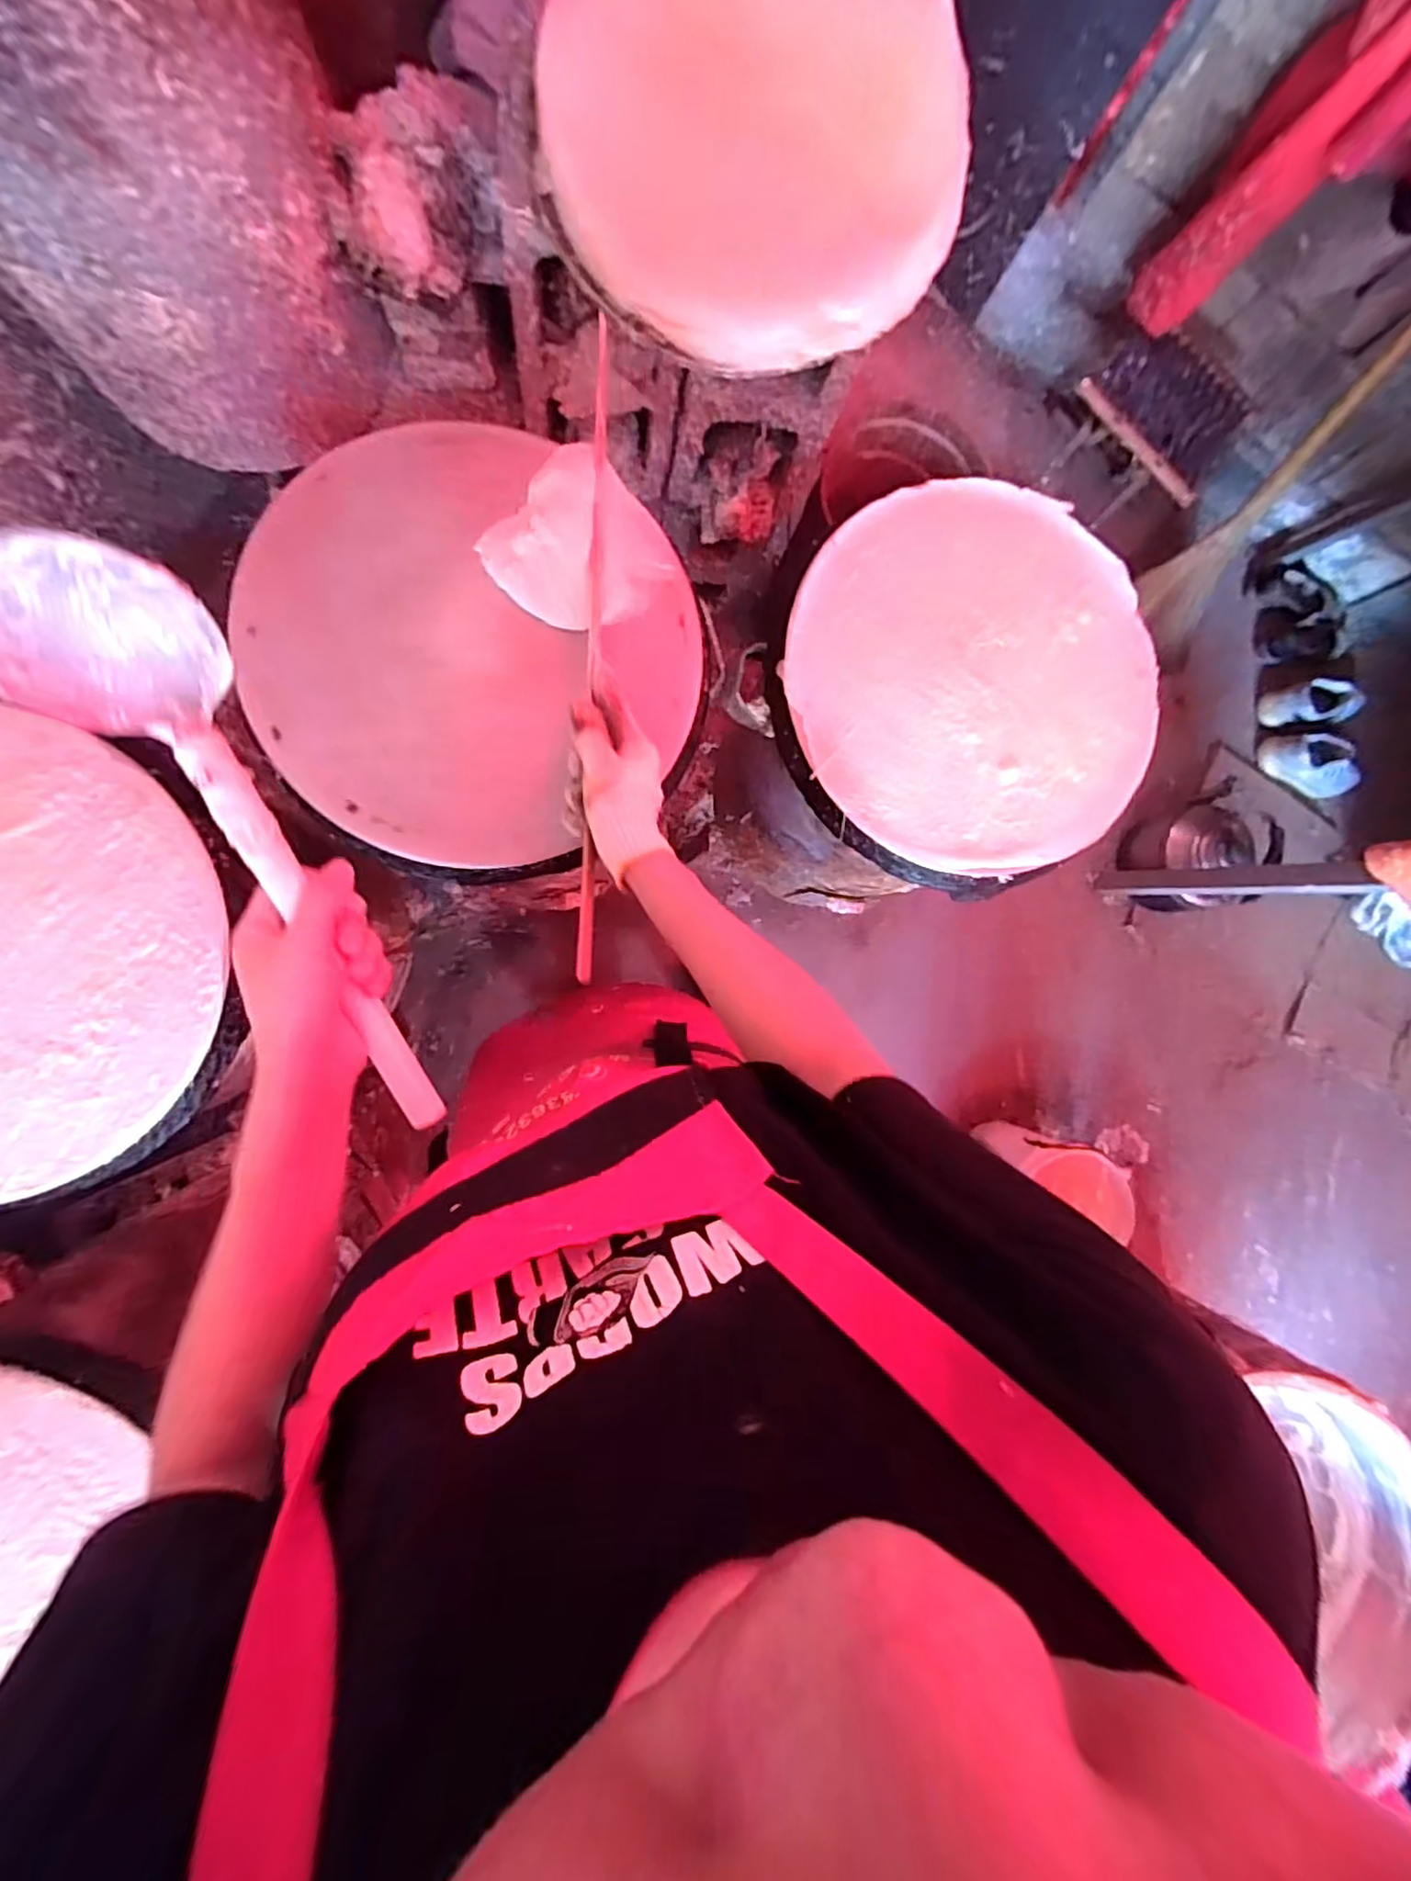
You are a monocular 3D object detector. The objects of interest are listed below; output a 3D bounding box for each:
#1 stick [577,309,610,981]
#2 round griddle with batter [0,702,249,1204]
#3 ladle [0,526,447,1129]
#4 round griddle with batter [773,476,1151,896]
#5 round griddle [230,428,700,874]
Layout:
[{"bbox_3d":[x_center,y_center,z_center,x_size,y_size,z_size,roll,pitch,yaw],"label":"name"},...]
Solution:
[{"bbox_3d":[-0.091,-0.257,0.546,0.011,0.032,0.583,2,81,-9],"label":"stick"},{"bbox_3d":[-0.554,0.010,0.490,0.358,0.021,0.358,0,88,-9],"label":"round griddle with batter"},{"bbox_3d":[-0.227,-0.029,0.339,0.089,0.059,0.316,-27,110,-9],"label":"ladle"},{"bbox_3d":[0.257,-0.244,0.634,0.368,0.035,0.363,0,88,-9],"label":"round griddle with batter"},{"bbox_3d":[-0.200,-0.239,0.555,0.359,0.031,0.350,0,88,-9],"label":"round griddle"}]

